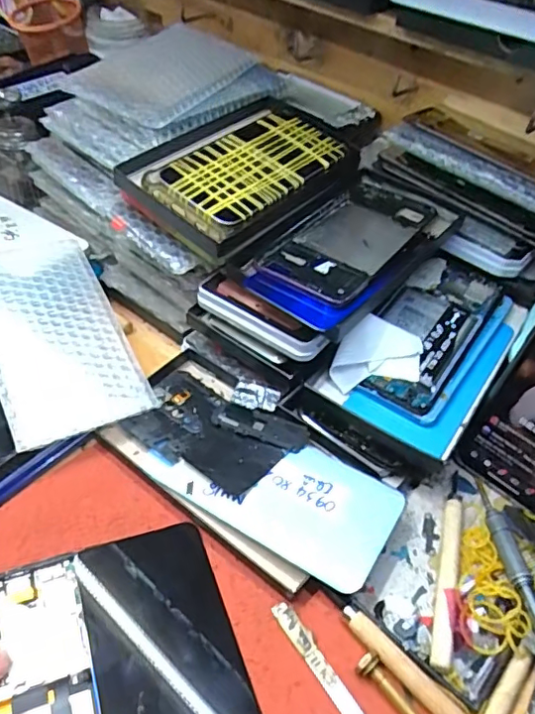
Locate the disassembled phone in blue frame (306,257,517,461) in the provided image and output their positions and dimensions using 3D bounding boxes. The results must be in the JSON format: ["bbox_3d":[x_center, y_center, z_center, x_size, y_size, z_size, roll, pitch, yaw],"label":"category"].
[{"bbox_3d":[0.122,-0.012,0.407,0.095,0.010,0.172,30,51,21],"label":"disassembled phone in blue frame"}]

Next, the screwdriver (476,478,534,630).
[{"bbox_3d":[0.145,0.122,0.327,0.015,0.015,0.126,2,36,-3],"label":"screwdriver"}]

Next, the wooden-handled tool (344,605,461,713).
[{"bbox_3d":[0.110,0.196,0.262,0.012,0.010,0.191,-33,58,-31],"label":"wooden-handled tool"}]

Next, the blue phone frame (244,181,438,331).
[{"bbox_3d":[0.059,-0.081,0.405,0.074,0.012,0.171,30,51,23],"label":"blue phone frame"}]

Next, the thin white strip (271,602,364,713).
[{"bbox_3d":[0.045,0.180,0.276,0.010,0.004,0.130,-26,55,-27],"label":"thin white strip"}]

